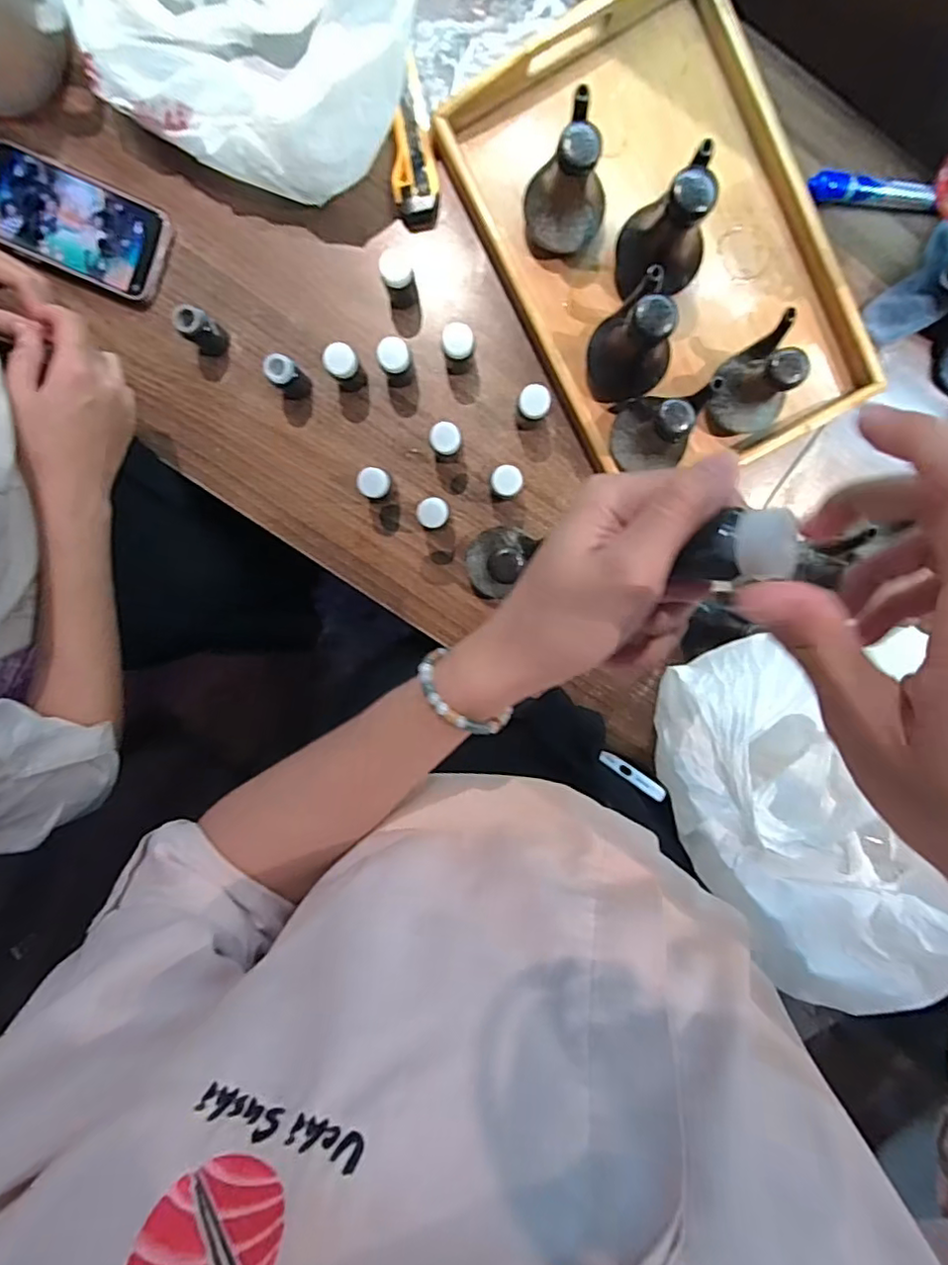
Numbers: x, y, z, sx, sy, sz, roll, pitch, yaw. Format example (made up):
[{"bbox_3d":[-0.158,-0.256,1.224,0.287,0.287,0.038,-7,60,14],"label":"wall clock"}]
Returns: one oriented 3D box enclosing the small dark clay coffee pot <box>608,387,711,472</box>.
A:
[{"bbox_3d":[0.157,-0.171,0.500,0.070,0.096,0.066,0,99,0],"label":"small dark clay coffee pot"}]

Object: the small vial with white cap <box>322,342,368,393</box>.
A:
[{"bbox_3d":[-0.113,-0.232,0.521,0.027,0.056,0.027,0,99,0],"label":"small vial with white cap"}]

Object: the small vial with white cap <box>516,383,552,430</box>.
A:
[{"bbox_3d":[0.051,-0.198,0.520,0.025,0.063,0.025,8,99,-1],"label":"small vial with white cap"}]

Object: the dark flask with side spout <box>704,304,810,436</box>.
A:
[{"bbox_3d":[0.236,-0.204,0.490,0.072,0.098,0.065,-40,97,6],"label":"dark flask with side spout"}]

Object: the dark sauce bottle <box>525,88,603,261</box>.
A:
[{"bbox_3d":[0.078,-0.353,0.471,0.063,0.093,0.067,0,99,0],"label":"dark sauce bottle"}]

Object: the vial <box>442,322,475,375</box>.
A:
[{"bbox_3d":[-0.013,-0.248,0.517,0.026,0.052,0.027,0,99,0],"label":"vial"}]

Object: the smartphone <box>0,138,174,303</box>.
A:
[{"bbox_3d":[-0.360,-0.367,0.526,0.170,0.015,0.084,22,99,-3],"label":"smartphone"}]

